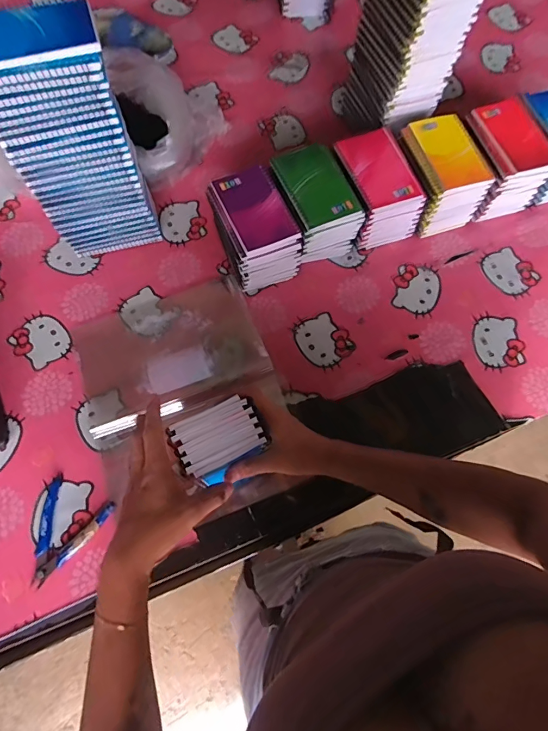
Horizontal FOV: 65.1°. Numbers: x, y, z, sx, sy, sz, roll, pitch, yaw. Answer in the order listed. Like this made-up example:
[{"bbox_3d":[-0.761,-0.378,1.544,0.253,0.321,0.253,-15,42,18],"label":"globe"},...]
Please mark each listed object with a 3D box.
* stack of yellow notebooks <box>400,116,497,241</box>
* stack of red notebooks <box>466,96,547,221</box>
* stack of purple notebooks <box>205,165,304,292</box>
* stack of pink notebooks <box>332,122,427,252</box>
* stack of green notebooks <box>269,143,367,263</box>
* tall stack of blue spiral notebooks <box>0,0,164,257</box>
[{"bbox_3d":[0.256,-0.292,0.664,0.104,0.104,0.136,-17,71,-7],"label":"stack of yellow notebooks"},{"bbox_3d":[0.354,-0.320,0.675,0.108,0.104,0.138,-15,71,-6],"label":"stack of red notebooks"},{"bbox_3d":[-0.027,-0.195,0.627,0.101,0.098,0.140,-20,72,-8],"label":"stack of purple notebooks"},{"bbox_3d":[0.155,-0.268,0.660,0.095,0.094,0.139,-19,72,-7],"label":"stack of pink notebooks"},{"bbox_3d":[0.061,-0.234,0.640,0.093,0.103,0.137,-23,72,-9],"label":"stack of green notebooks"},{"bbox_3d":[-0.248,-0.274,0.558,0.138,0.290,0.098,-13,71,-5],"label":"tall stack of blue spiral notebooks"}]

